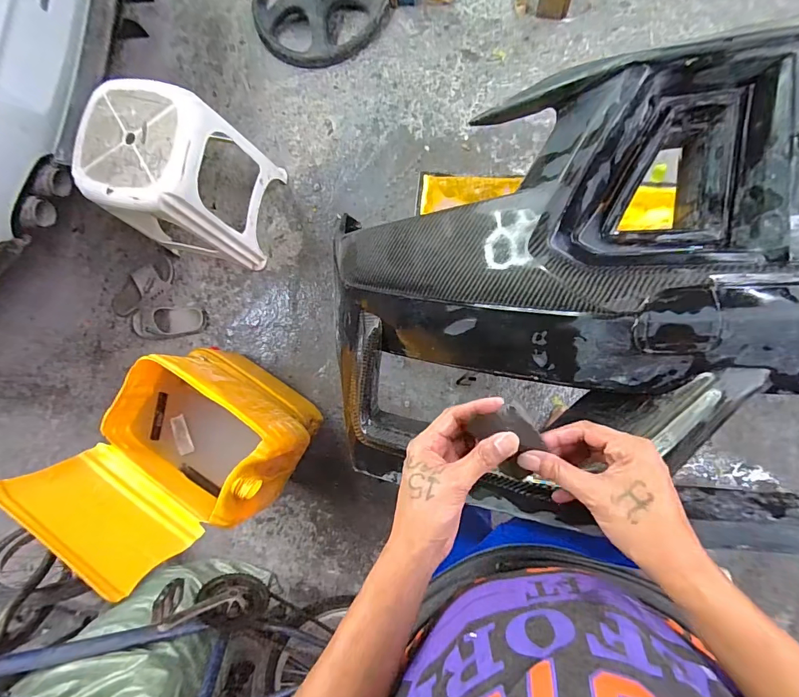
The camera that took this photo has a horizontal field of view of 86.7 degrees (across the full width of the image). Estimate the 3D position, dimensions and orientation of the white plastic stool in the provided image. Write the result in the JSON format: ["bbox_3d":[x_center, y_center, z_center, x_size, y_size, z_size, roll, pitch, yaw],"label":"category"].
[{"bbox_3d":[-0.620,-0.472,1.218,0.377,0.447,0.327,12,87,9],"label":"white plastic stool"}]

